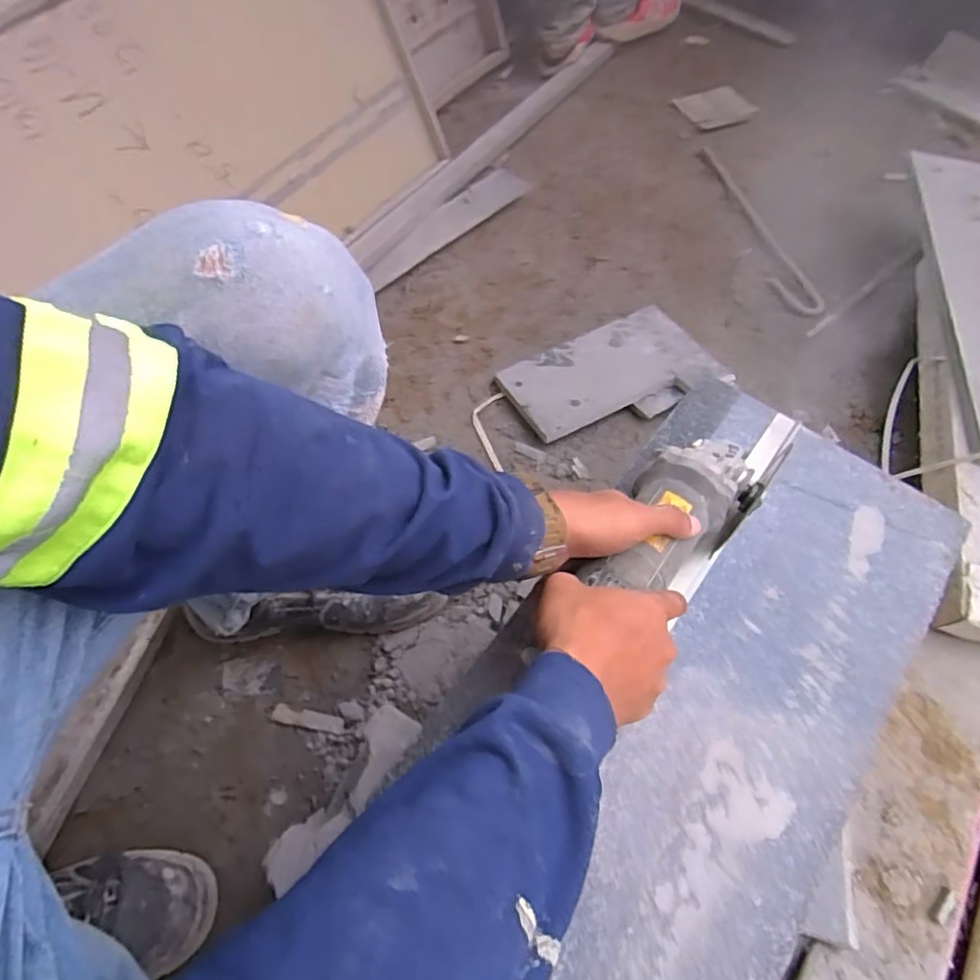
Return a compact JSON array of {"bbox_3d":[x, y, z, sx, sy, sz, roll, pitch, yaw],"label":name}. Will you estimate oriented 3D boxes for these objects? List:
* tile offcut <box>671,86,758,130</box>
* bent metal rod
[{"bbox_3d":[0.469,-0.802,1.263,0.150,0.011,0.126,-23,62,-13],"label":"tile offcut"},{"bbox_3d":[0.470,-0.467,1.078,0.068,0.015,0.437,-15,62,-6],"label":"bent metal rod"}]

